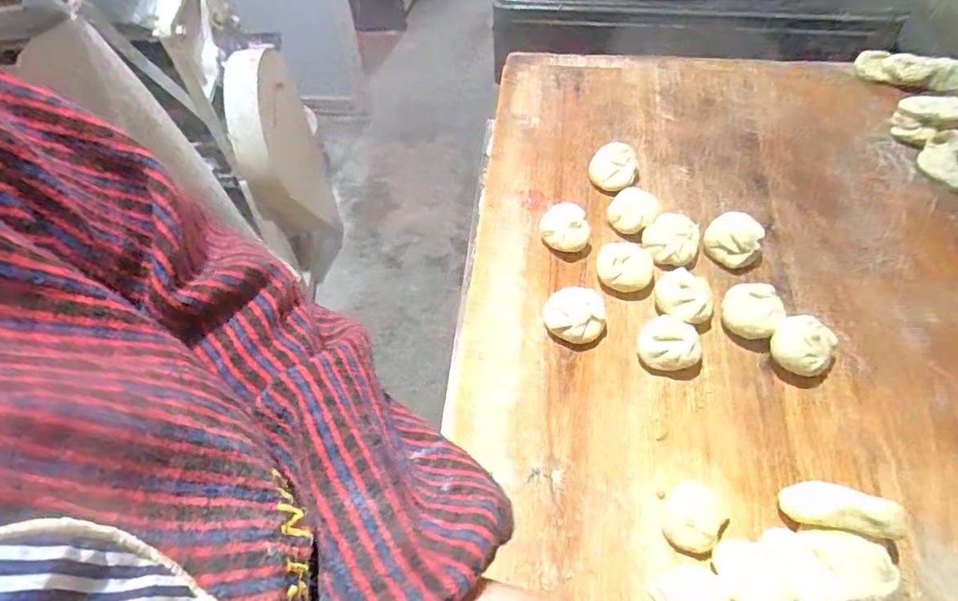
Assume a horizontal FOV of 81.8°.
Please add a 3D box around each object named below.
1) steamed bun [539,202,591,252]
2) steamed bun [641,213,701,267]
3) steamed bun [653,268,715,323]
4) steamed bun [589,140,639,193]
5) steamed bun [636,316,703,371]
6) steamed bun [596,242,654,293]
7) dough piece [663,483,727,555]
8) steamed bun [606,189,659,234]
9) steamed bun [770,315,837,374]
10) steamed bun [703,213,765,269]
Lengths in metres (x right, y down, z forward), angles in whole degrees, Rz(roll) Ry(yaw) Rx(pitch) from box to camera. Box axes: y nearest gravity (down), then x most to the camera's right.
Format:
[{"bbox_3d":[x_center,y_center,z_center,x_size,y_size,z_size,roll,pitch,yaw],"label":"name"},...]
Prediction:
[{"bbox_3d":[0.086,-0.070,0.553,0.049,0.035,0.045,11,57,11],"label":"steamed bun"},{"bbox_3d":[0.186,-0.057,0.540,0.051,0.032,0.044,24,61,19],"label":"steamed bun"},{"bbox_3d":[0.185,-0.001,0.502,0.048,0.034,0.049,5,56,7],"label":"steamed bun"},{"bbox_3d":[0.148,-0.145,0.613,0.051,0.033,0.054,11,57,11],"label":"steamed bun"},{"bbox_3d":[0.164,0.037,0.478,0.049,0.032,0.042,15,58,14],"label":"steamed bun"},{"bbox_3d":[0.137,-0.031,0.525,0.050,0.037,0.045,0,56,4],"label":"steamed bun"},{"bbox_3d":[0.156,0.158,0.403,0.038,0.031,0.041,-2,56,2],"label":"dough piece"},{"bbox_3d":[0.156,-0.090,0.564,0.048,0.033,0.039,20,59,16],"label":"steamed bun"},{"bbox_3d":[0.272,0.039,0.467,0.048,0.039,0.043,-35,61,-19],"label":"steamed bun"},{"bbox_3d":[0.244,-0.057,0.535,0.051,0.040,0.042,24,61,19],"label":"steamed bun"}]

